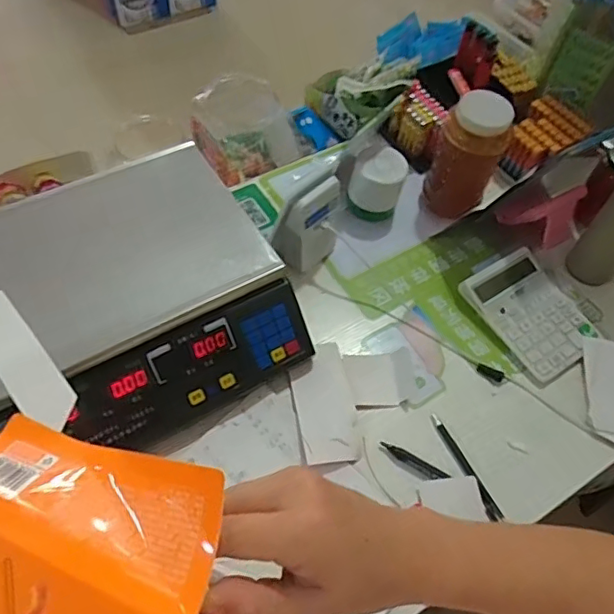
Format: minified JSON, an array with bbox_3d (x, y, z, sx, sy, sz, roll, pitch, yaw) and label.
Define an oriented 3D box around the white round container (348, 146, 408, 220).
[{"bbox_3d":[0.098,-0.175,0.812,0.071,0.084,0.075,2,58,-3],"label":"white round container"}]

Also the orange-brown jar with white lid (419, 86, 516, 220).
[{"bbox_3d":[0.209,-0.194,0.763,0.084,0.177,0.078,2,58,-3],"label":"orange-brown jar with white lid"}]

